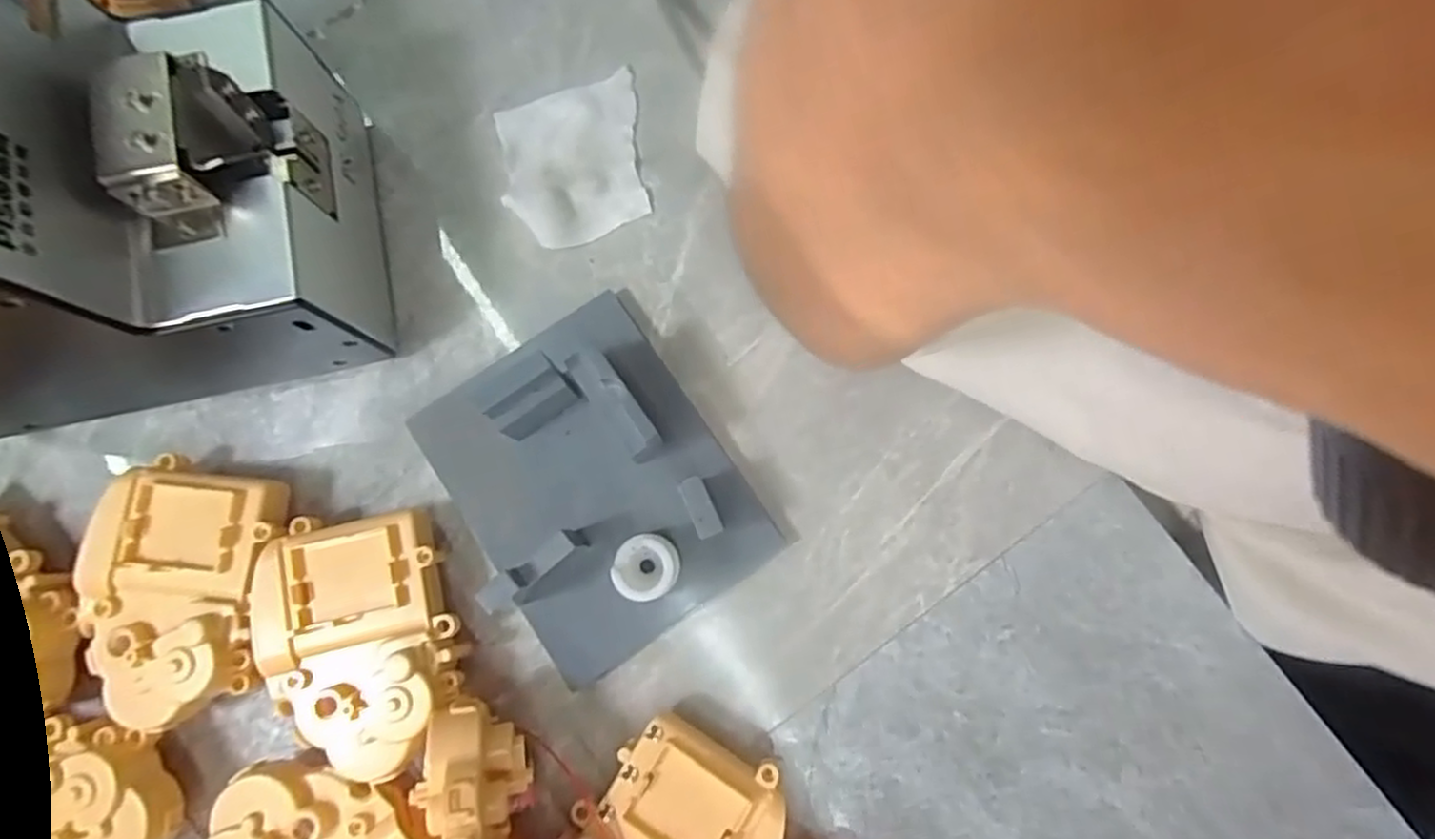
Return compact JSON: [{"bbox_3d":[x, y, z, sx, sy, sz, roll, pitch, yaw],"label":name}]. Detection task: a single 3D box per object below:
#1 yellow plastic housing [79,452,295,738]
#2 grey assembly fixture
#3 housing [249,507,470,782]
[{"bbox_3d":[-0.221,0.070,0.300,0.075,0.036,0.099,6,81,3],"label":"yellow plastic housing"},{"bbox_3d":[-0.054,0.025,0.302,0.108,0.042,0.137,-35,81,-4],"label":"grey assembly fixture"},{"bbox_3d":[-0.144,0.088,0.291,0.074,0.030,0.098,-17,81,-1],"label":"housing"}]

